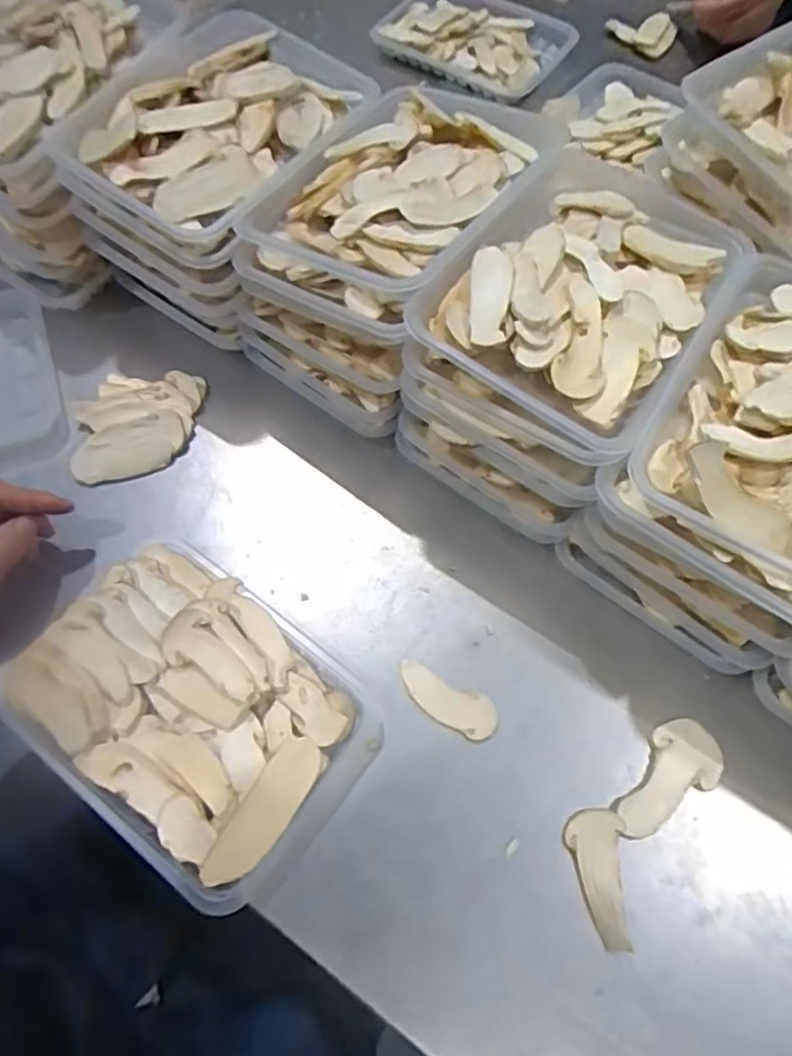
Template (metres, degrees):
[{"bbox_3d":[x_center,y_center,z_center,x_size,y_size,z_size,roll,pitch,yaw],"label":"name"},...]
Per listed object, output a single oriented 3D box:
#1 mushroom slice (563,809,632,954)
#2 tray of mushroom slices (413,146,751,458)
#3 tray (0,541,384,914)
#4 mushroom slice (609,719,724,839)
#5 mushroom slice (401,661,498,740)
[{"bbox_3d":[0.107,0.183,0.339,0.029,0.008,0.064,-1,64,-2],"label":"mushroom slice"},{"bbox_3d":[0.109,-0.136,0.366,0.132,0.041,0.183,31,67,13],"label":"tray of mushroom slices"},{"bbox_3d":[-0.112,0.101,0.359,0.183,0.033,0.132,36,68,15],"label":"tray"},{"bbox_3d":[0.151,0.140,0.364,0.074,0.005,0.038,-29,68,-15],"label":"mushroom slice"},{"bbox_3d":[0.030,0.102,0.381,0.061,0.004,0.026,22,65,9],"label":"mushroom slice"}]

